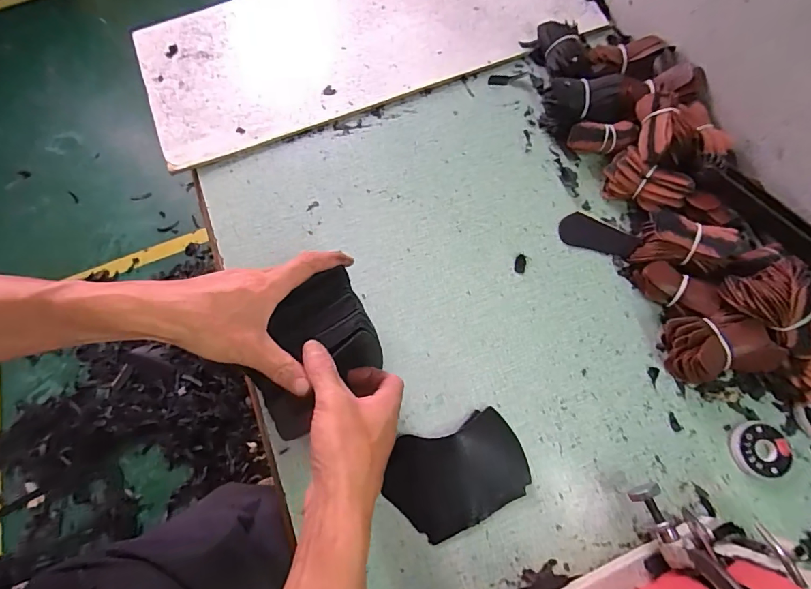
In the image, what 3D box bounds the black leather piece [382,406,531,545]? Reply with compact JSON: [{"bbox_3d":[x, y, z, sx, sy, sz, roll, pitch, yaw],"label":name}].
[{"bbox_3d":[0.046,0.162,0.389,0.122,0.014,0.087,-22,74,-6],"label":"black leather piece"}]

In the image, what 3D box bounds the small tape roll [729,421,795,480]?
[{"bbox_3d":[0.322,0.140,0.390,0.049,0.011,0.047,0,73,1],"label":"small tape roll"}]

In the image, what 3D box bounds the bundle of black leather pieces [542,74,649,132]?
[{"bbox_3d":[0.210,-0.214,0.488,0.103,0.044,0.058,-3,73,0],"label":"bundle of black leather pieces"}]

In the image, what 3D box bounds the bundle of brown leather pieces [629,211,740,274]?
[{"bbox_3d":[0.275,-0.046,0.430,0.074,0.050,0.054,22,74,7],"label":"bundle of brown leather pieces"}]

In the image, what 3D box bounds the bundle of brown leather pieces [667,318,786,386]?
[{"bbox_3d":[0.290,0.049,0.404,0.086,0.043,0.058,-9,73,-2],"label":"bundle of brown leather pieces"}]

